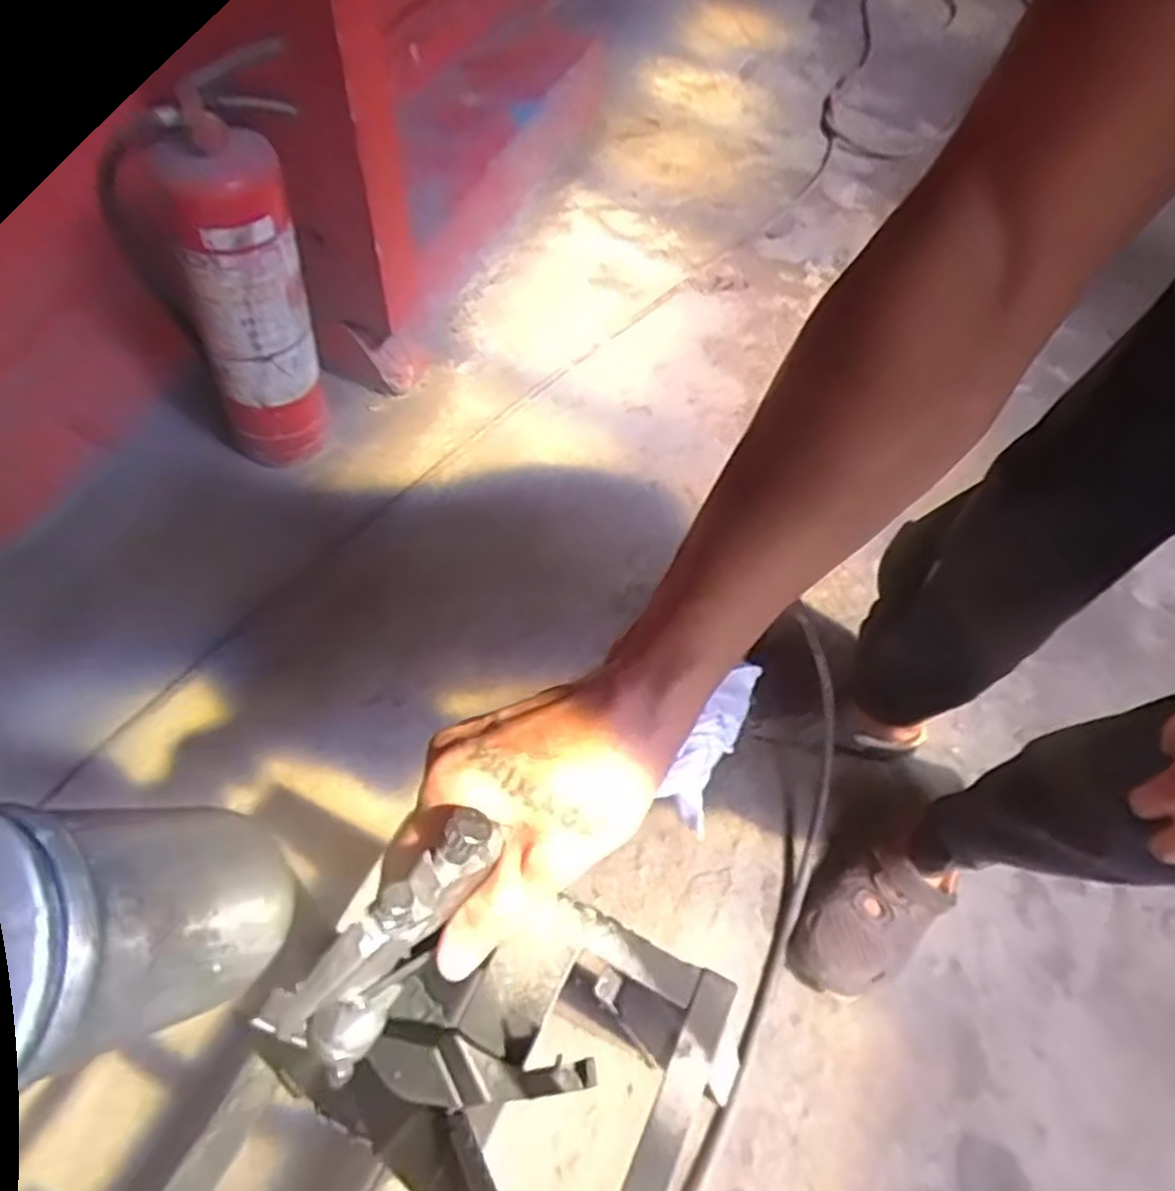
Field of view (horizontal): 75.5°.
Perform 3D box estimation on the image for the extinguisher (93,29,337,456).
[{"bbox_3d":[-0.412,-0.363,0.937,0.163,0.500,0.139,0,60,-5],"label":"extinguisher"}]

